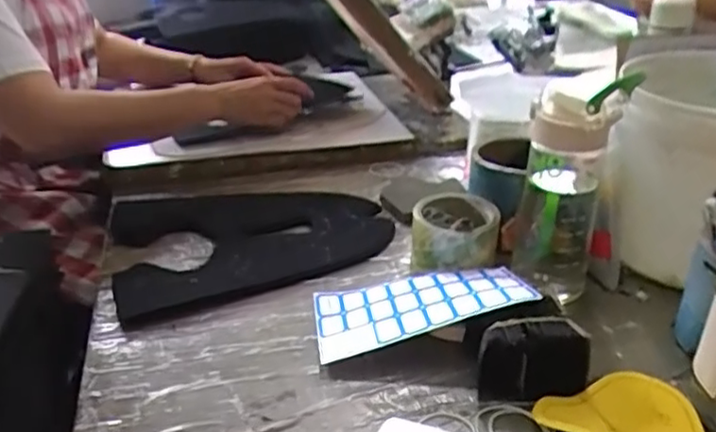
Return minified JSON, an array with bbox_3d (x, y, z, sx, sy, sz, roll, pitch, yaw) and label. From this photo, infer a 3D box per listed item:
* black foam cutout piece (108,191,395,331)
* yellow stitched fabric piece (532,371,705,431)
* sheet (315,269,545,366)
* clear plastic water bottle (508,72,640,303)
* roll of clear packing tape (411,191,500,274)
[{"bbox_3d":[-0.136,0.020,0.782,0.317,0.023,0.247,-14,31,-24],"label":"black foam cutout piece"},{"bbox_3d":[0.223,0.159,0.515,0.143,0.015,0.092,15,31,25],"label":"yellow stitched fabric piece"},{"bbox_3d":[0.057,0.083,0.624,0.197,0.012,0.113,-15,21,1],"label":"sheet"},{"bbox_3d":[0.202,-0.029,0.631,0.090,0.222,0.083,15,31,25],"label":"clear plastic water bottle"},{"bbox_3d":[0.107,0.018,0.723,0.091,0.065,0.092,0,28,0],"label":"roll of clear packing tape"}]

